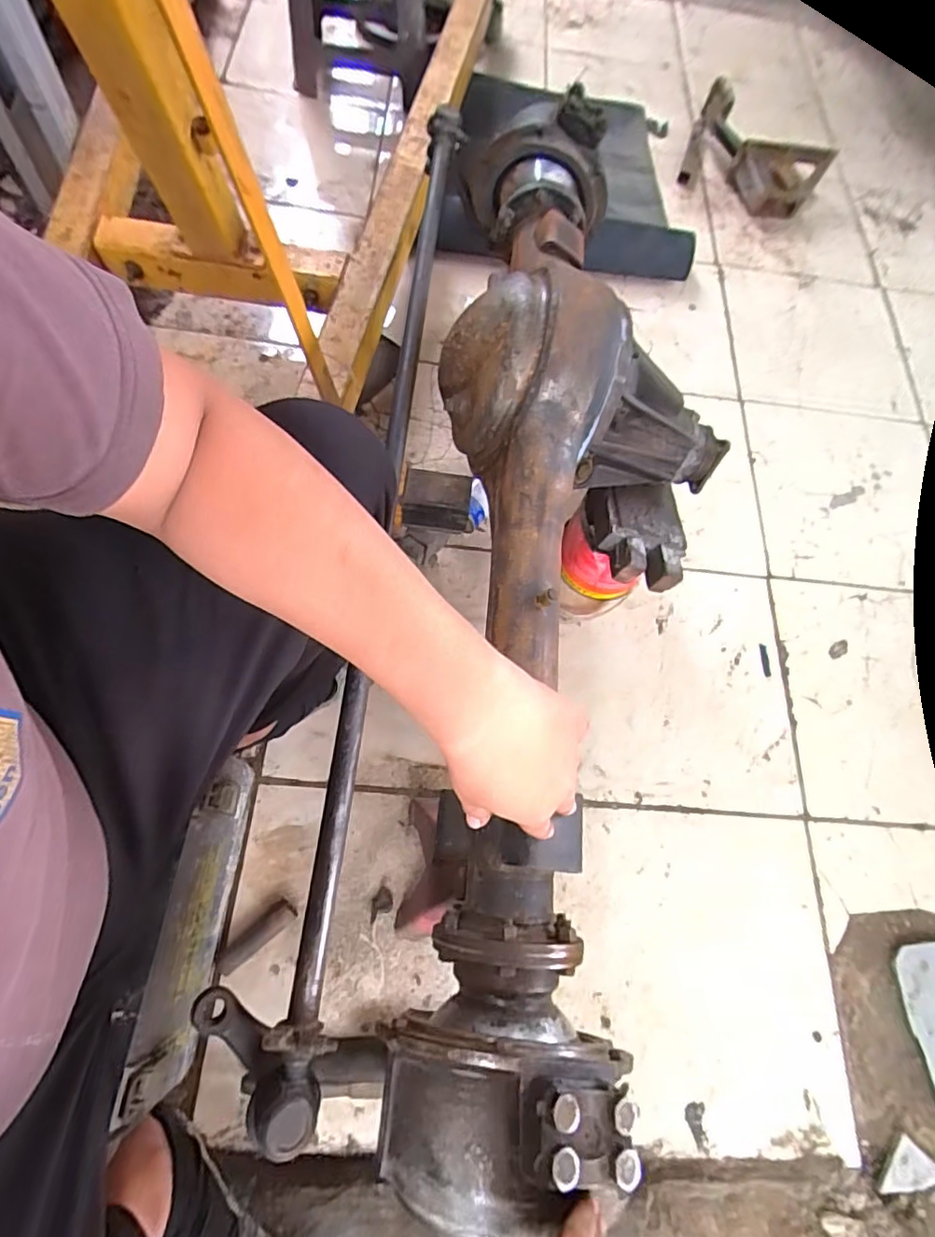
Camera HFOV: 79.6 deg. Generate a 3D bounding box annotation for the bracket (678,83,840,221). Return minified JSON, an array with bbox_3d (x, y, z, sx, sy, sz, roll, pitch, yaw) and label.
[{"bbox_3d":[0.555,-0.901,1.078,0.276,0.154,0.091,29,68,6],"label":"bracket"}]

